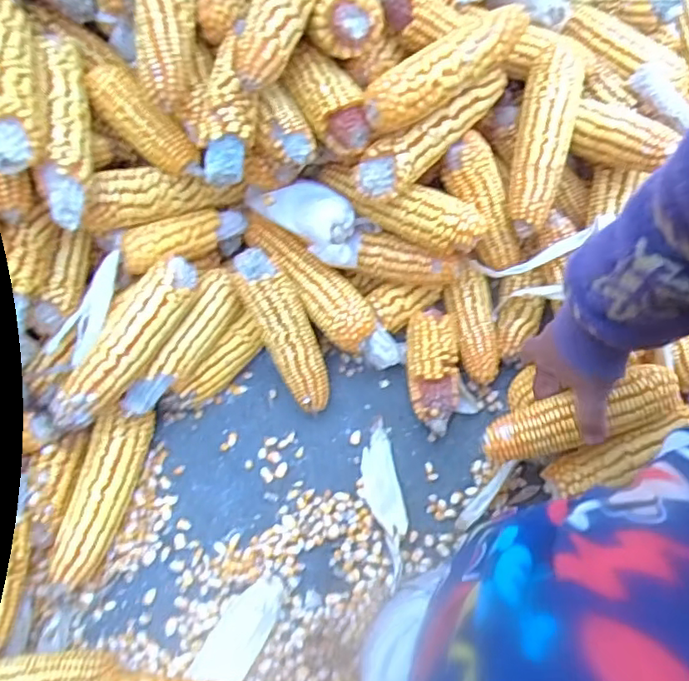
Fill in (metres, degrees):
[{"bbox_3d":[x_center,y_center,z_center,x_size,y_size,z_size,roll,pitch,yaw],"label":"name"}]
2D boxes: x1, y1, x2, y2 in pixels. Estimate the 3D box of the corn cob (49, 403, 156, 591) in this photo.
[{"bbox_3d":[-0.219,0.141,0.547,0.050,0.053,0.160,10,66,6],"label":"corn cob"}]

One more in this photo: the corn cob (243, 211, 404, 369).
[{"bbox_3d":[-0.024,-0.048,0.603,0.203,0.049,0.051,46,74,3],"label":"corn cob"}]

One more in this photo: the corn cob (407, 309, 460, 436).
[{"bbox_3d":[0.089,0.030,0.603,0.049,0.050,0.125,-4,65,0],"label":"corn cob"}]

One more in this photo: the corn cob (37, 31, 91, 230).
[{"bbox_3d":[-0.233,-0.177,0.492,0.041,0.032,0.170,-6,79,-1],"label":"corn cob"}]

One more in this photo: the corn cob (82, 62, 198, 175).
[{"bbox_3d":[-0.184,-0.198,0.538,0.114,0.044,0.039,44,72,-8],"label":"corn cob"}]

